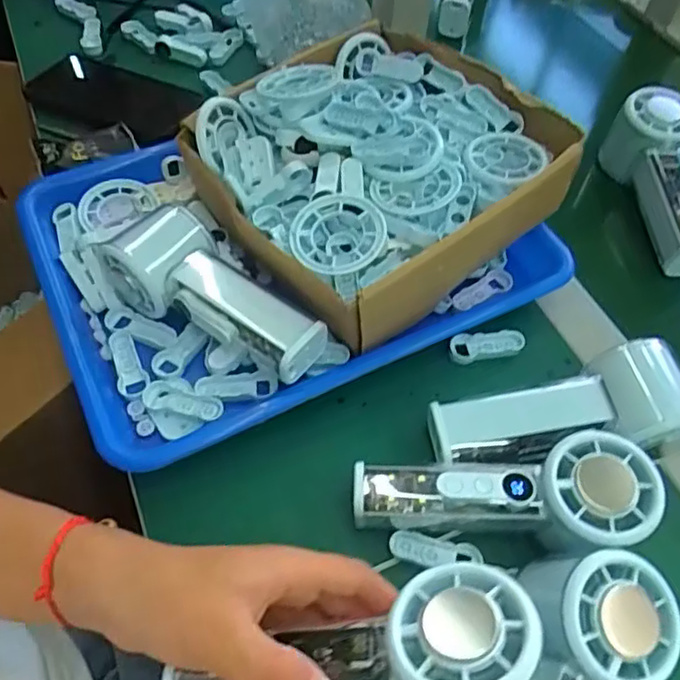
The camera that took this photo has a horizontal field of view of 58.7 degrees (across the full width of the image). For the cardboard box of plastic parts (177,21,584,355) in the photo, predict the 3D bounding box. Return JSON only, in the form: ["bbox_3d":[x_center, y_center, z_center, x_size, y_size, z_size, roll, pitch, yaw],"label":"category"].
[{"bbox_3d":[0.025,-0.114,0.426,0.222,0.081,0.204,-36,65,-25],"label":"cardboard box of plastic parts"}]

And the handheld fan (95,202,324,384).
[{"bbox_3d":[-0.081,-0.029,0.380,0.149,0.041,0.062,37,61,20],"label":"handheld fan"}]

